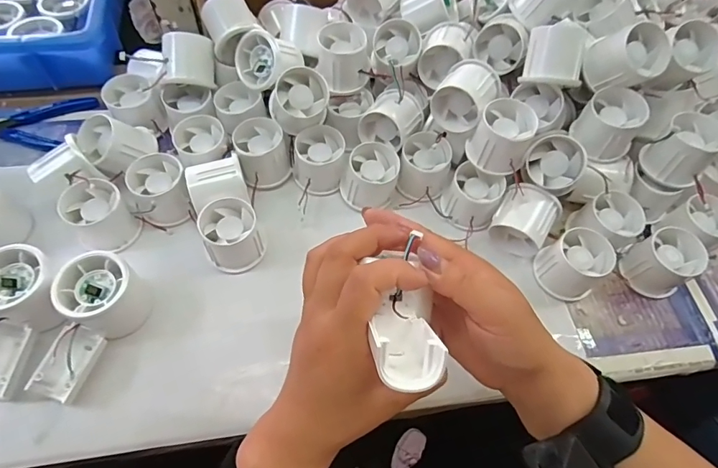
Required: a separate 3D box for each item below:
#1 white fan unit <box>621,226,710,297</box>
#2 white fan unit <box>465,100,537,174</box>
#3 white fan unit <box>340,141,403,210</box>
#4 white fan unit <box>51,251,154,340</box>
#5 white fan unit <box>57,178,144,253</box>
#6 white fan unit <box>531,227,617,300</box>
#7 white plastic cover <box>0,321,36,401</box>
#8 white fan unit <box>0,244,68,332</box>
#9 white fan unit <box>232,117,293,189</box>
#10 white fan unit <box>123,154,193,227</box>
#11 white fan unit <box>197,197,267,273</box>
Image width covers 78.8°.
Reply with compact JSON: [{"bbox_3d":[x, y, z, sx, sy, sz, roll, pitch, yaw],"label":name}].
[{"bbox_3d":[0.292,0.030,0.424,0.052,0.052,0.052,-28,65,-18],"label":"white fan unit"},{"bbox_3d":[0.136,-0.094,0.419,0.053,0.047,0.052,1,60,-2],"label":"white fan unit"},{"bbox_3d":[0.011,-0.061,0.454,0.056,0.051,0.055,1,60,-2],"label":"white fan unit"},{"bbox_3d":[-0.216,0.053,0.373,0.053,0.062,0.055,1,60,-2],"label":"white fan unit"},{"bbox_3d":[-0.246,-0.019,0.412,0.059,0.049,0.053,39,65,18],"label":"white fan unit"},{"bbox_3d":[0.205,0.027,0.418,0.056,0.050,0.056,1,60,-2],"label":"white fan unit"},{"bbox_3d":[-0.286,0.103,0.355,0.036,0.027,0.056,2,59,-2],"label":"white plastic cover"},{"bbox_3d":[-0.280,0.048,0.369,0.062,0.054,0.054,30,63,12],"label":"white fan unit"},{"bbox_3d":[-0.102,-0.085,0.459,0.049,0.044,0.056,-17,62,-13],"label":"white fan unit"},{"bbox_3d":[-0.196,-0.043,0.431,0.051,0.045,0.061,-24,64,-16],"label":"white fan unit"},{"bbox_3d":[-0.119,0.002,0.413,0.050,0.046,0.054,1,60,-2],"label":"white fan unit"}]

